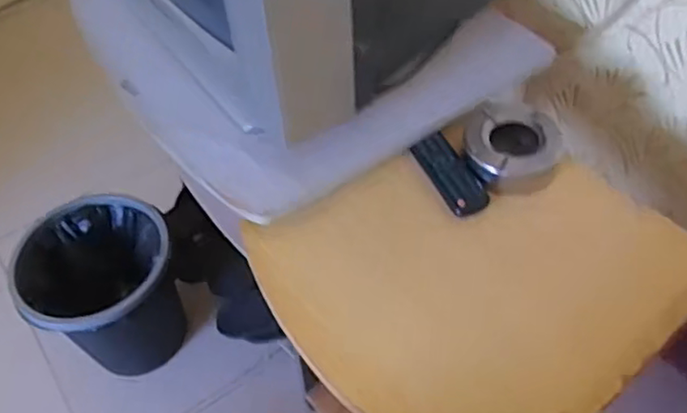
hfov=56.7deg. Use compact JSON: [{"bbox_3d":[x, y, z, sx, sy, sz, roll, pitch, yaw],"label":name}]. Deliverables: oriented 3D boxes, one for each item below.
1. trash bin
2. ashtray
[{"bbox_3d":[-0.392,0.154,1.100,0.230,0.272,0.243,-20,53,-12],"label":"trash bin"},{"bbox_3d":[0.192,-0.064,0.736,0.108,0.051,0.113,12,53,13],"label":"ashtray"}]

